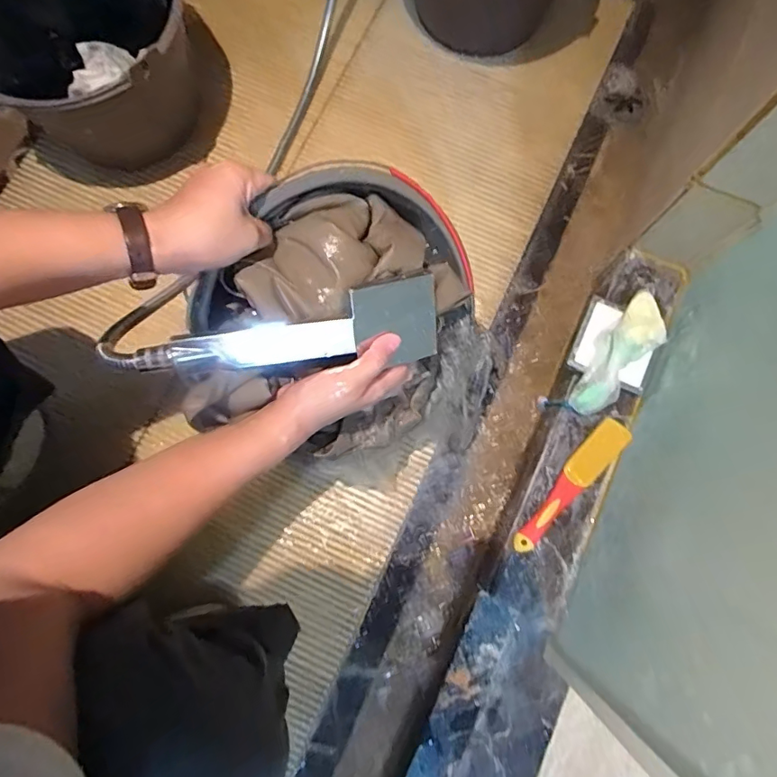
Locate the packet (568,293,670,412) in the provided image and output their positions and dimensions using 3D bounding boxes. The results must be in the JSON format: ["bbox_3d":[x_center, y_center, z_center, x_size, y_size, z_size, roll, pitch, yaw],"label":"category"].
[{"bbox_3d":[0.250,-0.035,0.560,0.053,0.032,0.141,40,82,7],"label":"packet"}]

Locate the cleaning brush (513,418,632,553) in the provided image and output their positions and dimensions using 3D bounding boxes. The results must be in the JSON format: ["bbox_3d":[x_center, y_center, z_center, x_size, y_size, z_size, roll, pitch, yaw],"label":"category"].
[{"bbox_3d":[0.191,0.105,0.547,0.036,0.033,0.169,39,94,7],"label":"cleaning brush"}]

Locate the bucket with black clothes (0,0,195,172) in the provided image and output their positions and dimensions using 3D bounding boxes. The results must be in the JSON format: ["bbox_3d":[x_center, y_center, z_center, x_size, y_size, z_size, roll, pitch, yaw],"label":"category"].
[{"bbox_3d":[-0.365,-0.415,0.645,0.266,0.250,0.238,-26,81,-5],"label":"bucket with black clothes"}]

